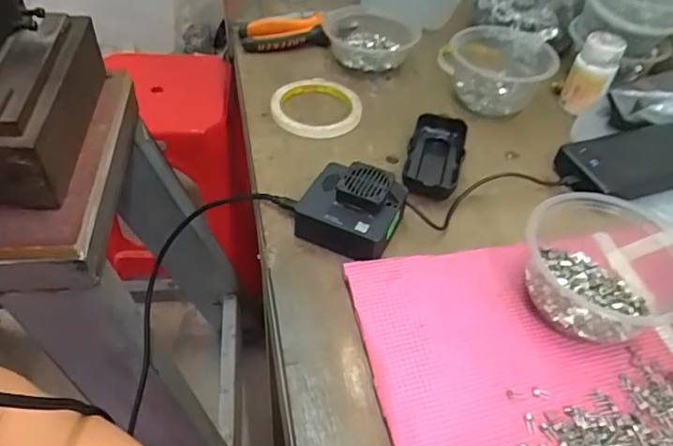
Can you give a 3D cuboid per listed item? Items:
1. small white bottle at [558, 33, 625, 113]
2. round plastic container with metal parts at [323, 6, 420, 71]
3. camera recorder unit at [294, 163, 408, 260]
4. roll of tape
[{"bbox_3d":[0.283,-0.165,0.584,0.044,0.078,0.041,28,50,19],"label":"small white bottle"},{"bbox_3d":[0.043,-0.238,0.665,0.116,0.043,0.127,3,47,-3],"label":"round plastic container with metal parts"},{"bbox_3d":[0.012,-0.011,0.446,0.081,0.043,0.074,24,49,18],"label":"camera recorder unit"},{"bbox_3d":[-0.021,-0.129,0.577,0.095,0.014,0.099,3,47,-3],"label":"roll of tape"}]

